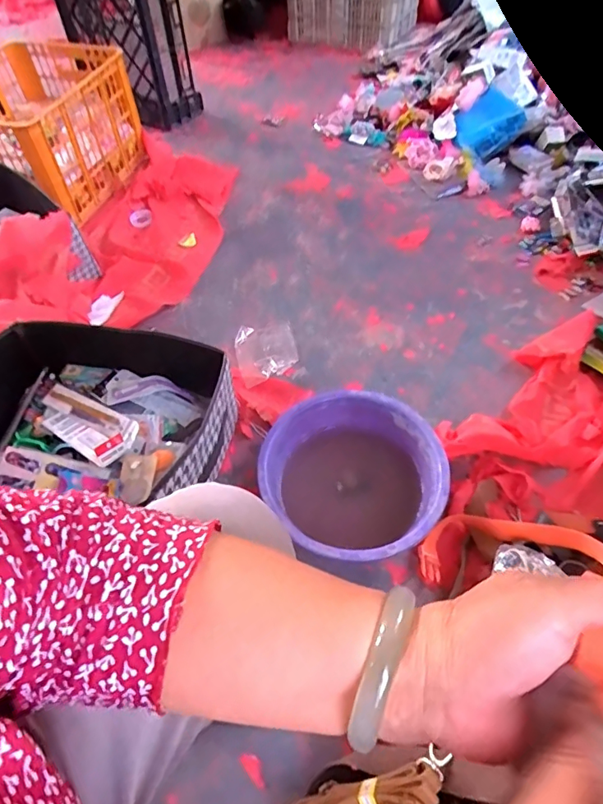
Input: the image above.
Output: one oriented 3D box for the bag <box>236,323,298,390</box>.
[{"bbox_3d":[-0.073,-0.106,1.054,0.126,0.012,0.190,-7,45,-7],"label":"bag"}]

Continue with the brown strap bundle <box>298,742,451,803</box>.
[{"bbox_3d":[0.069,0.449,0.550,0.202,0.046,0.053,-34,52,20],"label":"brown strap bundle"}]

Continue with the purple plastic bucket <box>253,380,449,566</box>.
[{"bbox_3d":[0.081,0.124,0.824,0.289,0.116,0.260,-17,55,-10],"label":"purple plastic bucket"}]

